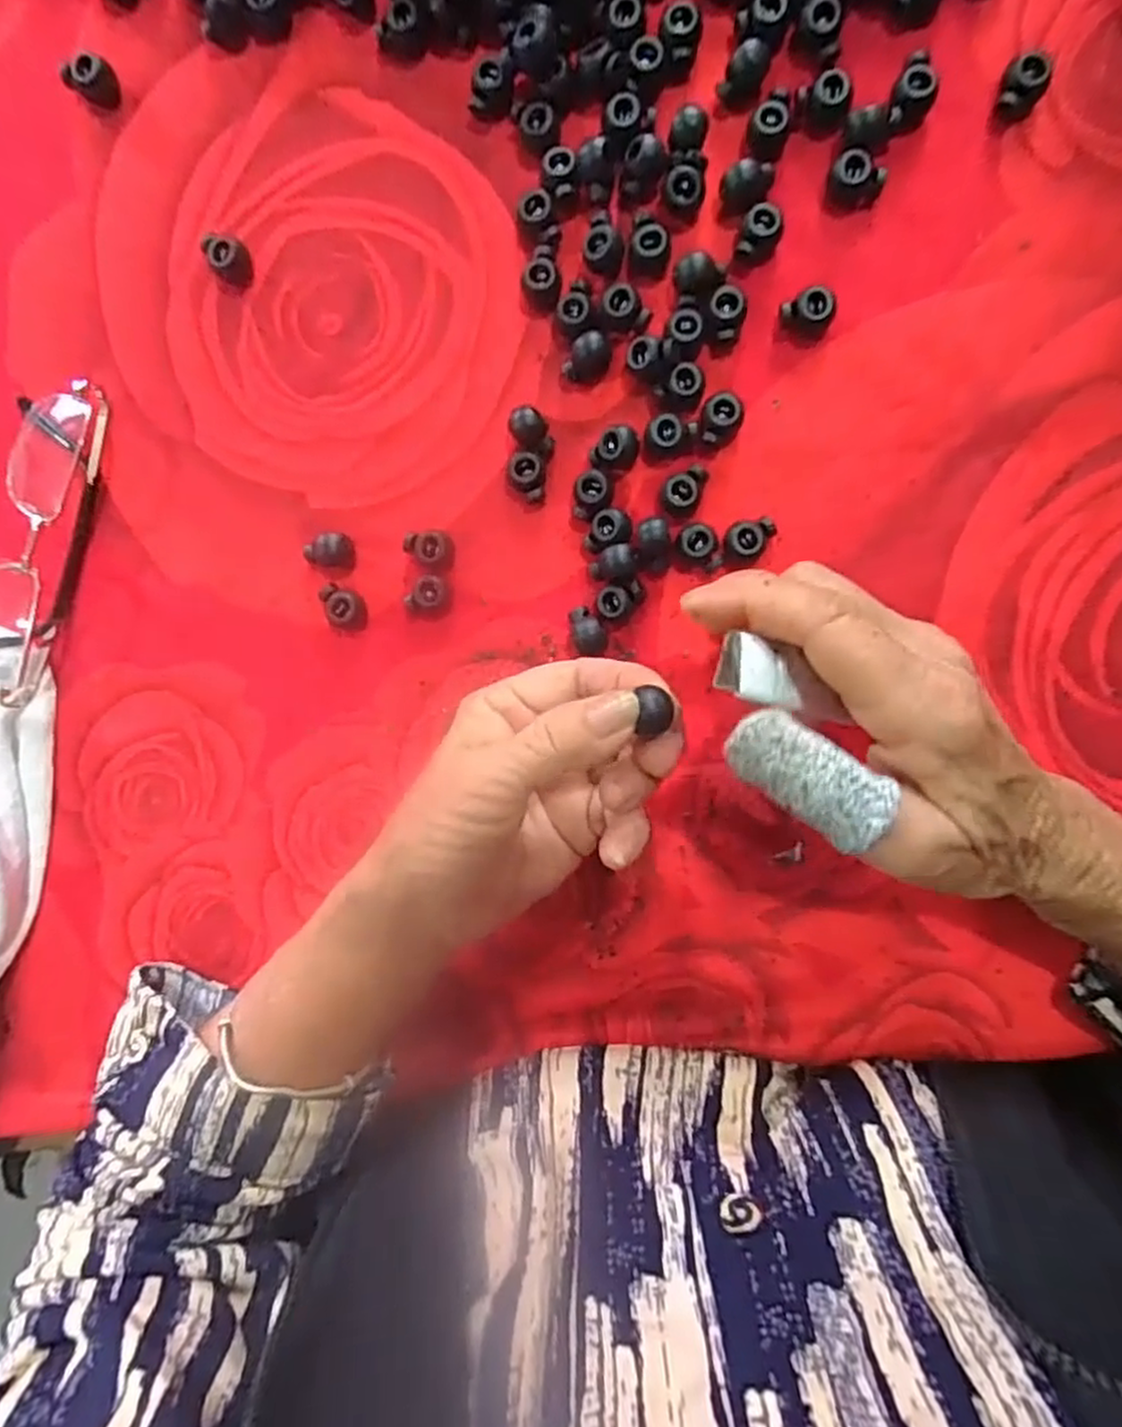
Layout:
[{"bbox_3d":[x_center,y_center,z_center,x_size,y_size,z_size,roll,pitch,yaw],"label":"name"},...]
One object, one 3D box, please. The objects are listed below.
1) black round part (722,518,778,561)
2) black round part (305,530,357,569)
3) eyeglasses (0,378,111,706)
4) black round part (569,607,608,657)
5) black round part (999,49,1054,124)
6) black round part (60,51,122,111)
[{"bbox_3d":[0.071,-0.065,0.265,0.020,0.008,0.014,-13,94,5],"label":"black round part"},{"bbox_3d":[-0.092,-0.066,0.285,0.017,0.012,0.014,9,96,4],"label":"black round part"},{"bbox_3d":[-0.218,-0.072,0.290,0.038,0.021,0.130,20,96,3],"label":"eyeglasses"},{"bbox_3d":[0.011,-0.032,0.279,0.014,0.013,0.019,-6,94,5],"label":"black round part"},{"bbox_3d":[0.159,-0.217,0.246,0.014,0.009,0.019,30,97,1],"label":"black round part"},{"bbox_3d":[-0.185,-0.248,0.279,0.017,0.011,0.014,0,95,4],"label":"black round part"}]

